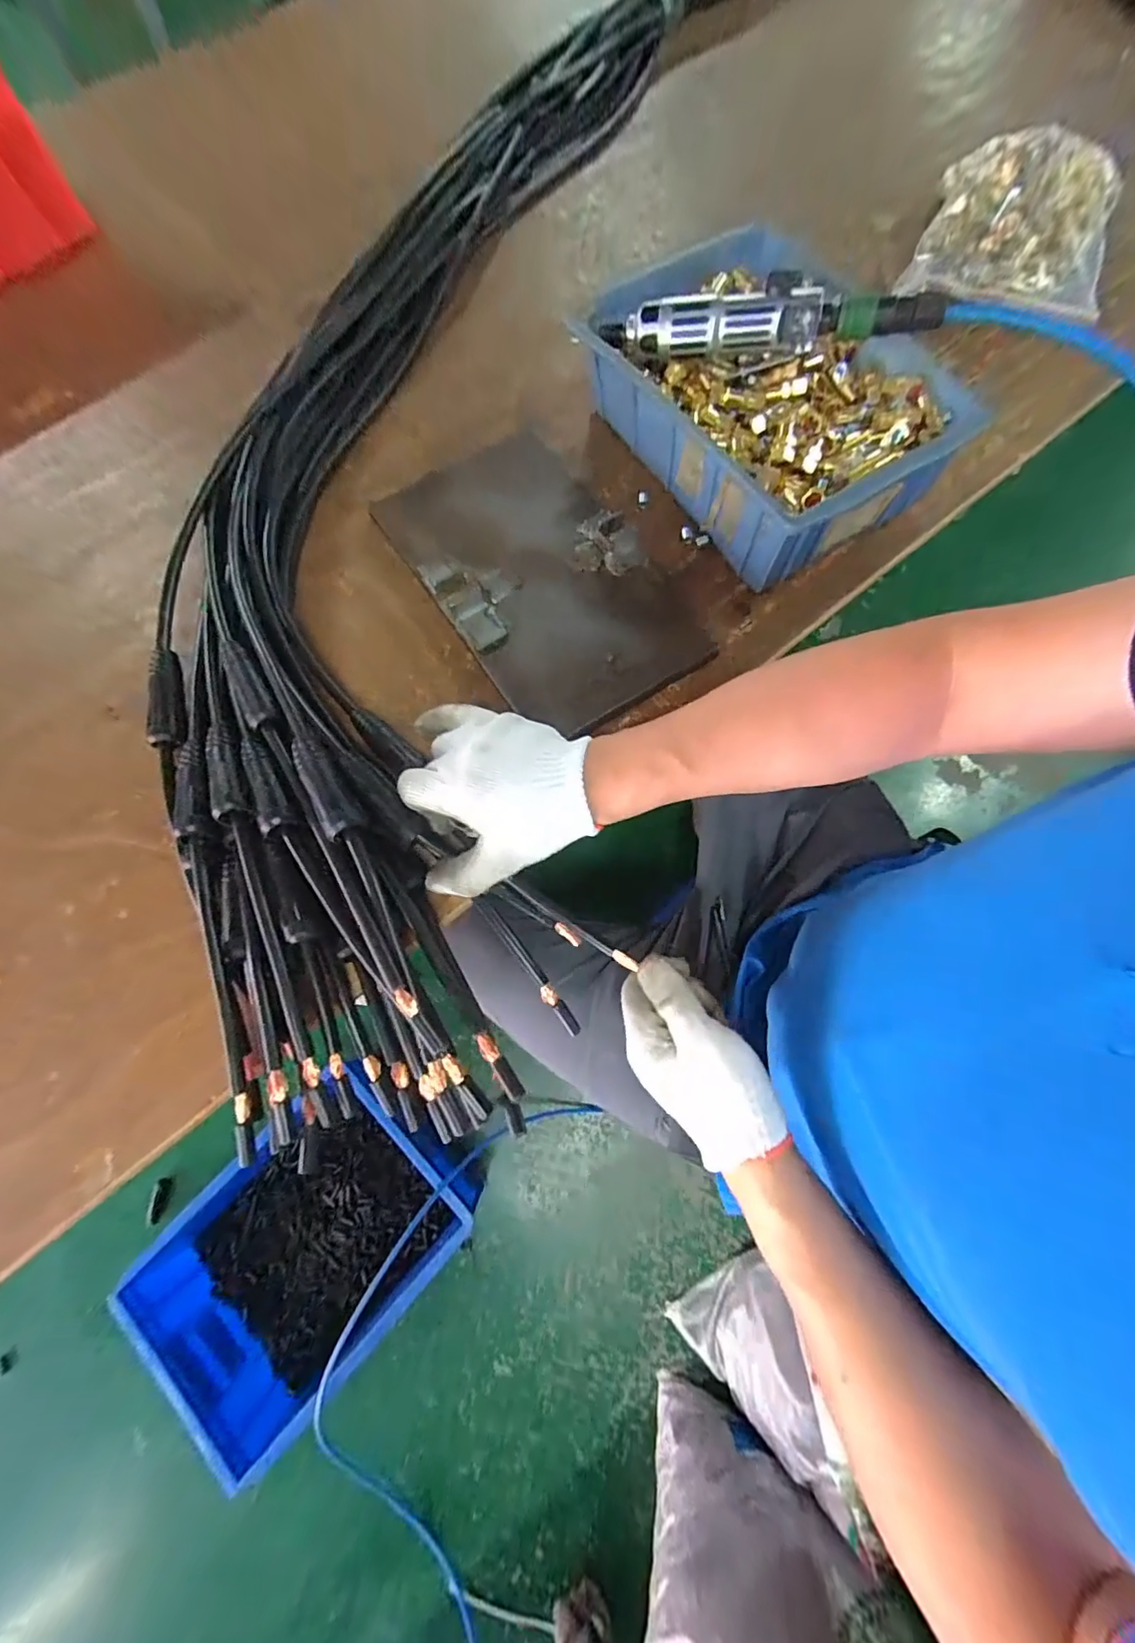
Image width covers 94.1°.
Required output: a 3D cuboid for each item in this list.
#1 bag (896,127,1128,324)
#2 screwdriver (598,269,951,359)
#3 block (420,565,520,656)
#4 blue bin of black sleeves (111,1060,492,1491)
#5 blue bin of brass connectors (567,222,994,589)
[{"bbox_3d":[0.464,-0.606,0.542,0.184,0.064,0.209,25,76,8],"label":"bag"},{"bbox_3d":[0.159,-0.405,0.426,0.251,0.053,0.029,6,74,2],"label":"screwdriver"},{"bbox_3d":[-0.074,-0.196,0.447,0.065,0.019,0.104,-33,78,-8],"label":"block"},{"bbox_3d":[-0.436,0.711,0.902,0.369,0.201,0.506,43,79,12],"label":"blue bin of black sleeves"},{"bbox_3d":[0.171,-0.373,0.470,0.225,0.088,0.308,-35,78,-8],"label":"blue bin of brass connectors"}]

